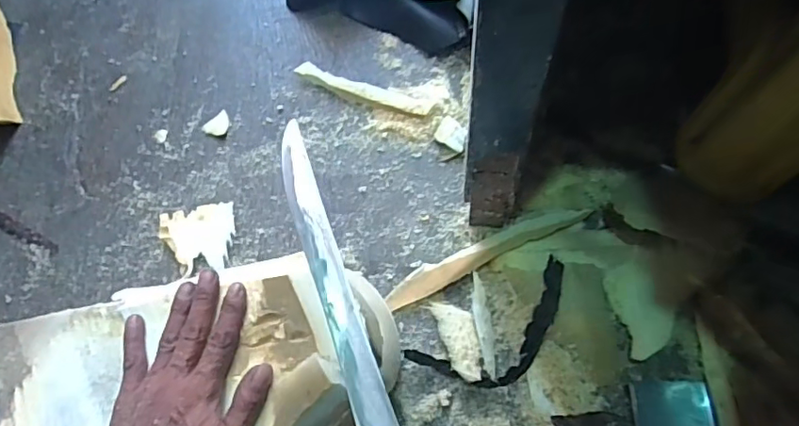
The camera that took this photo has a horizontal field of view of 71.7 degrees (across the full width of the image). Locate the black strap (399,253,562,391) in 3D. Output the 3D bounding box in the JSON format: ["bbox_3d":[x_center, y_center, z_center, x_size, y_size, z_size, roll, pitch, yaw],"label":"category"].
[{"bbox_3d":[0.106,0.127,0.564,0.184,0.022,0.078,-31,70,-9],"label":"black strap"}]

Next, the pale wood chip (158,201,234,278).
[{"bbox_3d":[-0.231,0.030,0.633,0.085,0.011,0.081,-8,68,0],"label":"pale wood chip"}]

